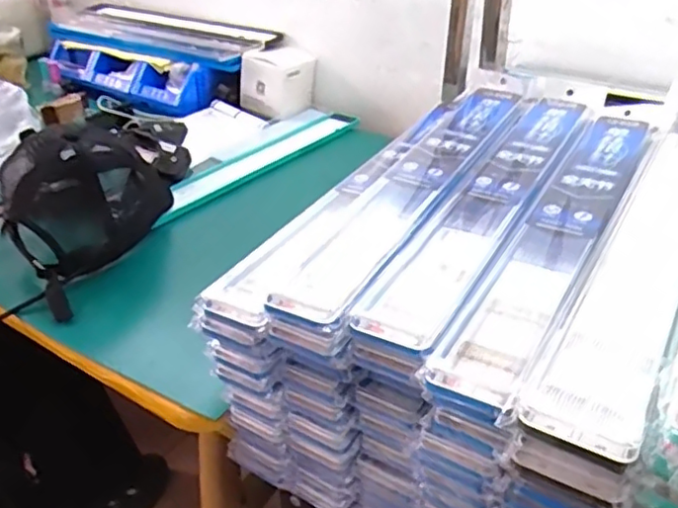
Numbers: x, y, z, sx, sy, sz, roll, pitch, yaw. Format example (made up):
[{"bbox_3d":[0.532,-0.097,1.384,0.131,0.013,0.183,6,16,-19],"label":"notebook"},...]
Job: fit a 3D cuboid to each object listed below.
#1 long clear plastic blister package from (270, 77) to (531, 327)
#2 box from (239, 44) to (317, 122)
[{"bbox_3d":[0.082,-0.078,0.569,0.060,0.015,0.447,17,37,24],"label":"long clear plastic blister package"},{"bbox_3d":[-0.112,-0.314,1.139,0.100,0.101,0.097,19,38,26],"label":"box"}]

